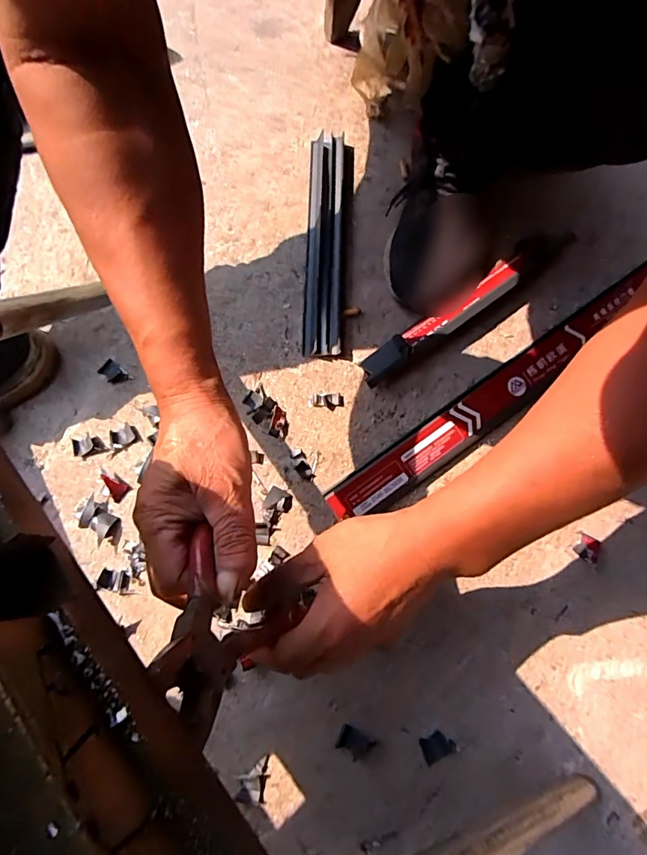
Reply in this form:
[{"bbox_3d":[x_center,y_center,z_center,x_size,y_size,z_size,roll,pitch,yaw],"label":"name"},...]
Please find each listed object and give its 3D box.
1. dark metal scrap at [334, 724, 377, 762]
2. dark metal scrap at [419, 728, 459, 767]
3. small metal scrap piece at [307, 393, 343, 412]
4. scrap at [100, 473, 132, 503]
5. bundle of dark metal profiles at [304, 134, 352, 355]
[{"bbox_3d":[0.030,0.302,0.435,0.033,0.005,0.023,27,76,10],"label":"dark metal scrap"},{"bbox_3d":[0.110,0.306,0.439,0.033,0.004,0.023,-25,74,-6],"label":"dark metal scrap"},{"bbox_3d":[0.003,-0.030,0.541,0.042,0.004,0.020,-3,73,1],"label":"small metal scrap piece"},{"bbox_3d":[-0.235,0.066,0.510,0.029,0.016,0.022,35,77,12],"label":"scrap"},{"bbox_3d":[0.006,-0.242,0.591,0.056,0.029,0.316,2,73,3],"label":"bundle of dark metal profiles"}]

